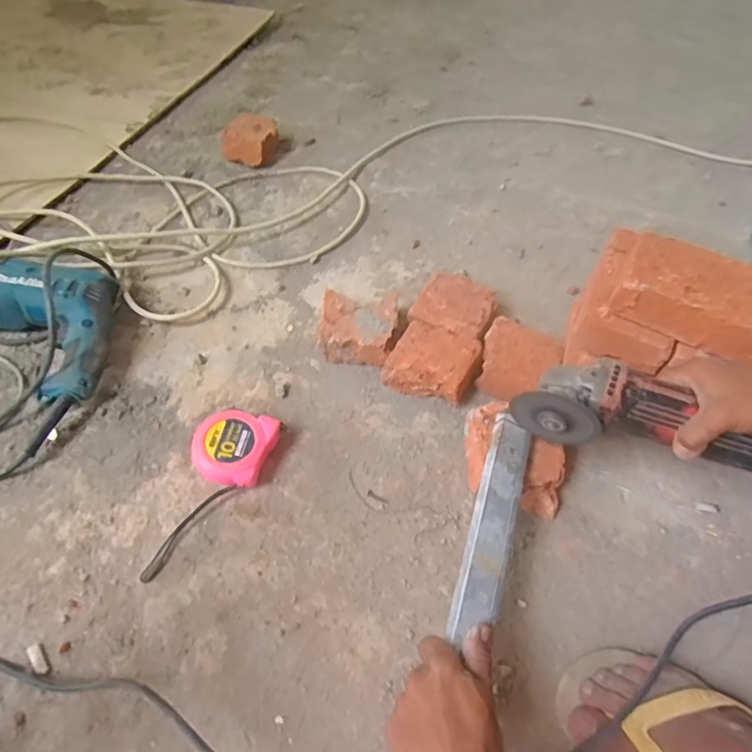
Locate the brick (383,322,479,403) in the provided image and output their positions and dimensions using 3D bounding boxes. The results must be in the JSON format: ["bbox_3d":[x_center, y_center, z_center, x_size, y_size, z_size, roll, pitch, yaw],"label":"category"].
[{"bbox_3d":[0.074,-0.014,0.687,0.105,0.058,0.092,25,57,13],"label":"brick"}]

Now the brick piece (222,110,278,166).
[{"bbox_3d":[-0.231,-0.440,0.968,0.080,0.055,0.121,10,55,3],"label":"brick piece"}]

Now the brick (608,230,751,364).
[{"bbox_3d":[0.362,-0.083,0.562,0.190,0.048,0.107,24,55,14],"label":"brick"}]

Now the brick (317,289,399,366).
[{"bbox_3d":[-0.021,-0.066,0.721,0.108,0.054,0.107,5,55,-1],"label":"brick"}]

